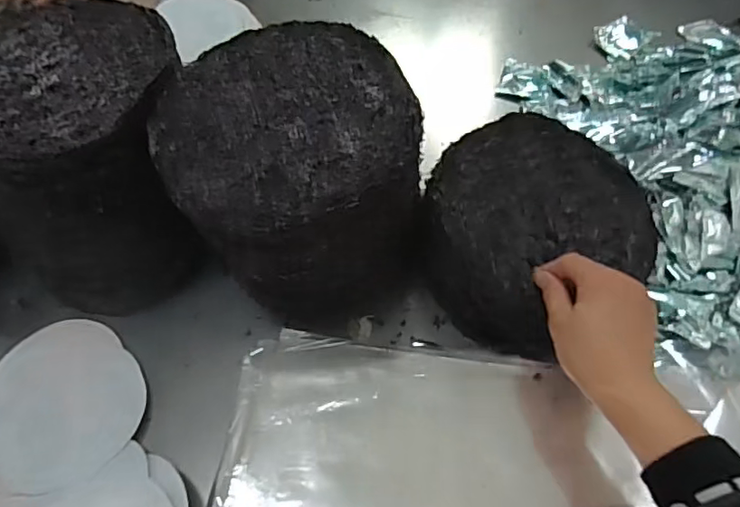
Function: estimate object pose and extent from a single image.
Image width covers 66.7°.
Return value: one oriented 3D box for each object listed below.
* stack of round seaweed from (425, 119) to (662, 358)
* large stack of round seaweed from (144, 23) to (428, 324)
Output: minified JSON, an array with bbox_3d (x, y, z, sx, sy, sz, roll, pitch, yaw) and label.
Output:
[{"bbox_3d":[0.160,-0.018,0.540,0.209,0.115,0.188,-31,60,-18],"label":"stack of round seaweed"},{"bbox_3d":[-0.064,-0.055,0.518,0.194,0.212,0.197,-19,57,-10],"label":"large stack of round seaweed"}]

